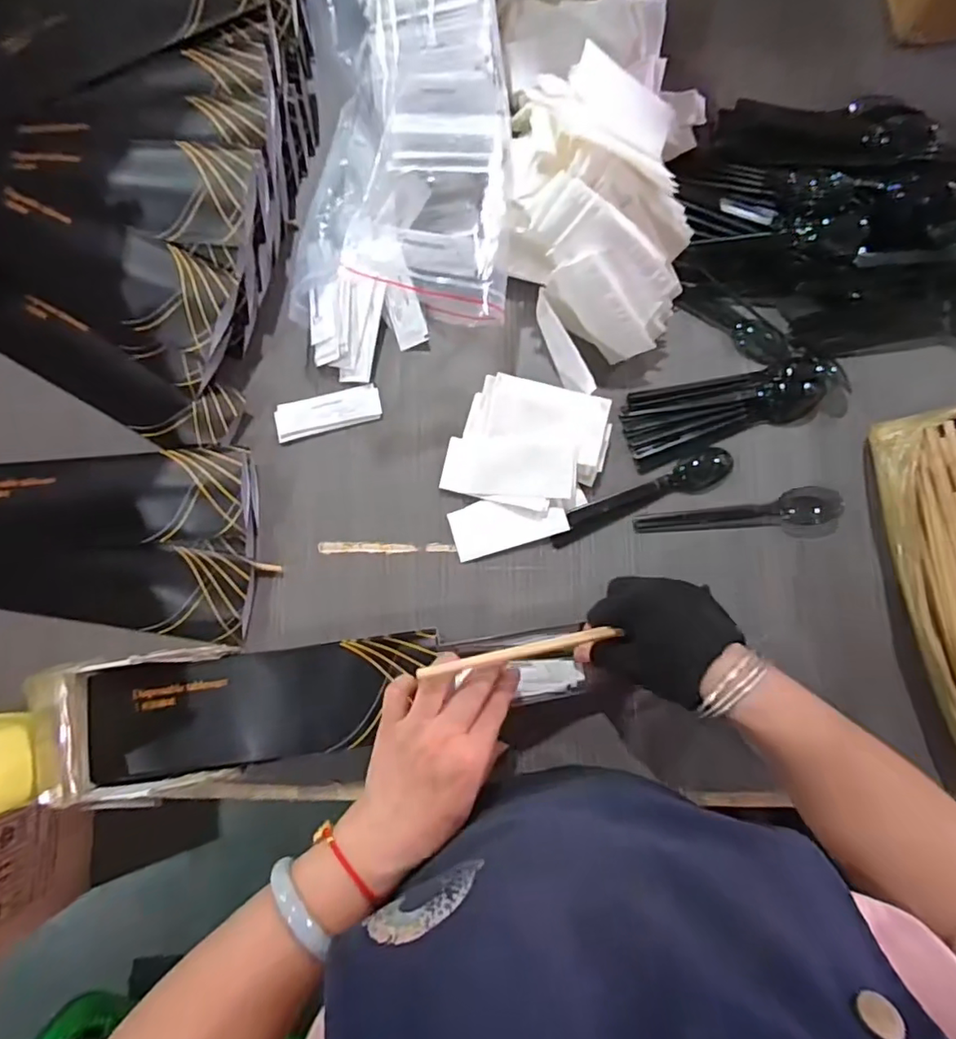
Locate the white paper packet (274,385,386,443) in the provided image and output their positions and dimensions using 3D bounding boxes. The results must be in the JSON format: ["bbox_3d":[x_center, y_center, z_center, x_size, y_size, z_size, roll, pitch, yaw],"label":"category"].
[{"bbox_3d":[-0.135,-0.097,0.505,0.094,0.004,0.034,-14,83,0],"label":"white paper packet"}]

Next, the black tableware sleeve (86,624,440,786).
[{"bbox_3d":[-0.168,0.143,0.440,0.272,0.019,0.091,-13,83,2],"label":"black tableware sleeve"}]

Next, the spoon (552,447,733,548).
[{"bbox_3d":[0.141,-0.021,0.486,0.166,0.010,0.032,-21,83,-1],"label":"spoon"}]

